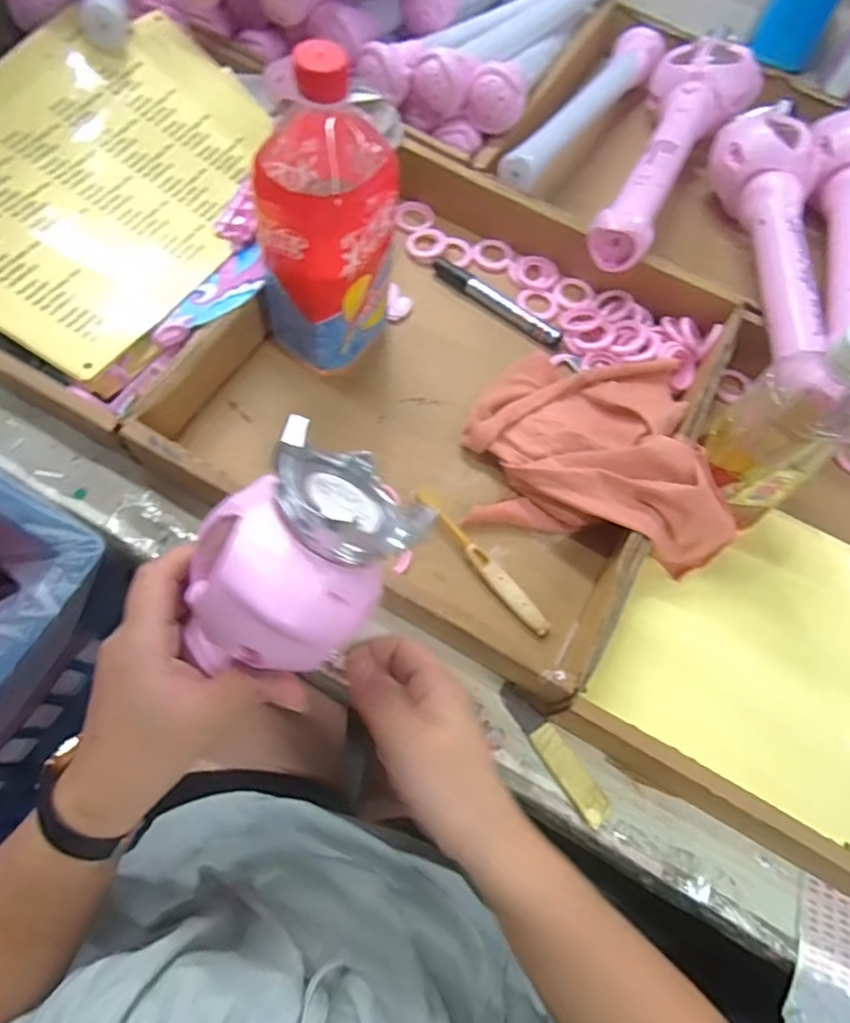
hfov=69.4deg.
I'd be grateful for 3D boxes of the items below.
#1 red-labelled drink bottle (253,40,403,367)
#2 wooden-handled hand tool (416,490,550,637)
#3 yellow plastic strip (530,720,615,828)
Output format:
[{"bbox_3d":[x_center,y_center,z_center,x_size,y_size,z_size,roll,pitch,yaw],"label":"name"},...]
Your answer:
[{"bbox_3d":[-0.075,-0.193,0.428,0.082,0.217,0.093,34,72,10],"label":"red-labelled drink bottle"},{"bbox_3d":[0.040,0.035,0.448,0.015,0.016,0.138,-35,74,-13],"label":"wooden-handled hand tool"},{"bbox_3d":[0.097,0.173,0.405,0.021,0.007,0.067,-33,73,-12],"label":"yellow plastic strip"}]

